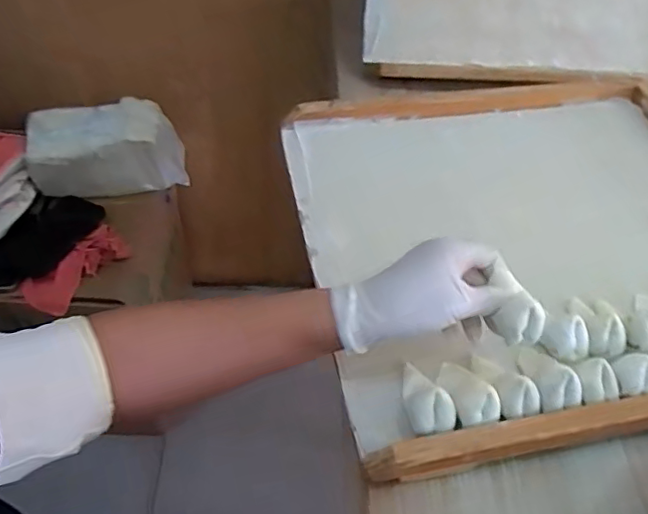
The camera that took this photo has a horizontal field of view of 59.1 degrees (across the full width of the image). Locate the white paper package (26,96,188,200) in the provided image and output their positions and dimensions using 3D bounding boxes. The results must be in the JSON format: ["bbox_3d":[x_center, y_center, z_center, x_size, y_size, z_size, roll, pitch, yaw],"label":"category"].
[{"bbox_3d":[-0.361,-0.182,0.953,0.240,0.115,0.115,-8,52,-10],"label":"white paper package"}]

